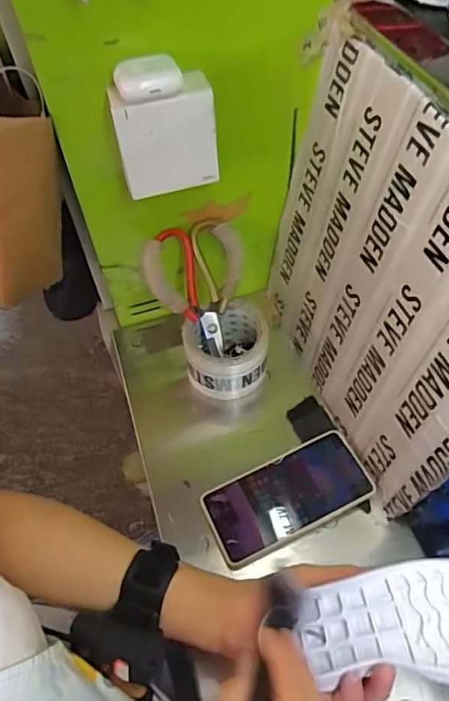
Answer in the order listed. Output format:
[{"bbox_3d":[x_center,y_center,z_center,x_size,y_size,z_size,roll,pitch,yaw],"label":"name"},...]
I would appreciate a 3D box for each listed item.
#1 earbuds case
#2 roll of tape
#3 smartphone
[{"bbox_3d":[-0.061,-0.220,0.412,0.053,0.020,0.038,-11,54,-6],"label":"earbuds case"},{"bbox_3d":[0.002,-0.002,0.600,0.091,0.070,0.093,-1,54,1],"label":"roll of tape"},{"bbox_3d":[0.064,0.147,0.519,0.166,0.012,0.079,-23,56,-14],"label":"smartphone"}]

